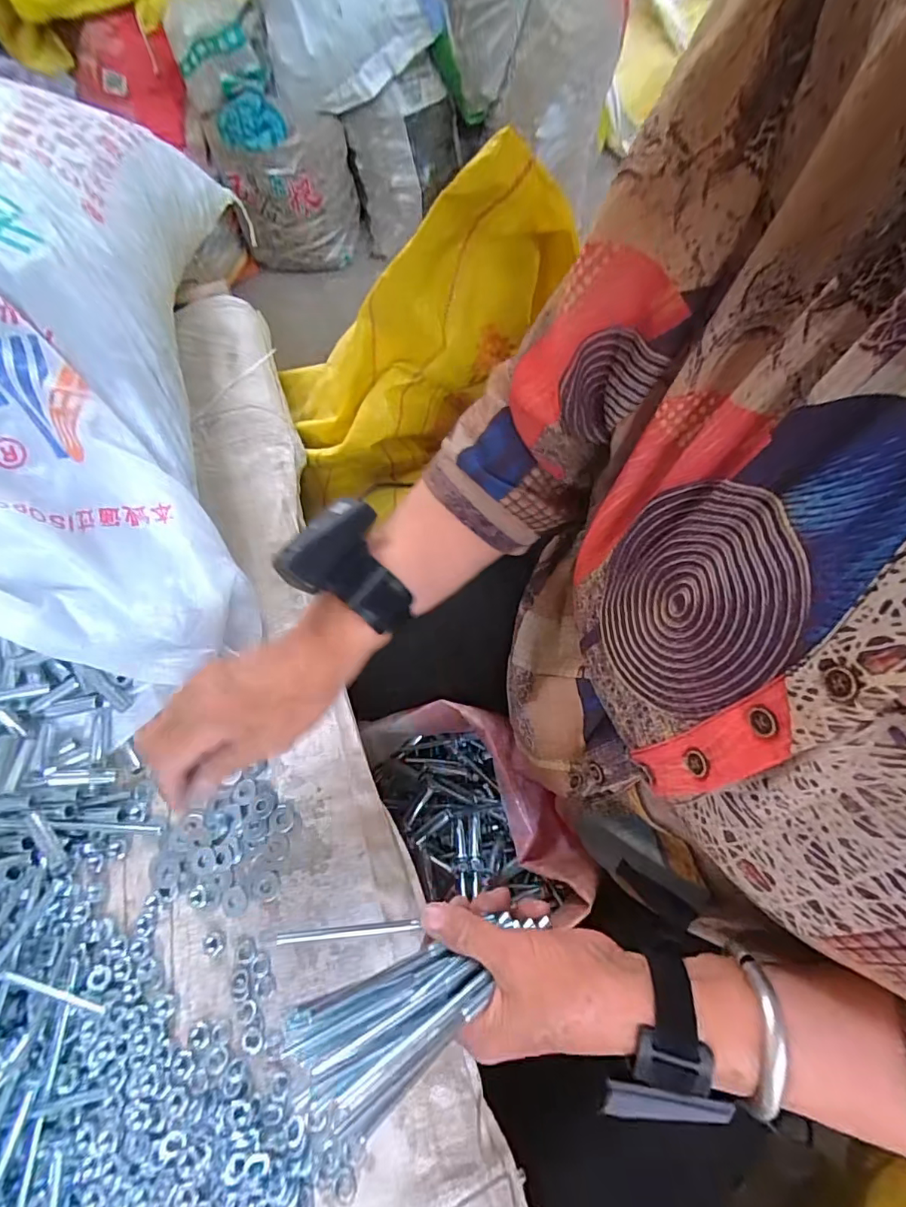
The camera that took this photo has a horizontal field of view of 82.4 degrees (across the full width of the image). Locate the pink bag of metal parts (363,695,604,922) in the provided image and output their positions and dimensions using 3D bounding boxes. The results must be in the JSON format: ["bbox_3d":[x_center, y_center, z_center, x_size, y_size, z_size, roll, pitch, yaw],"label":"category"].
[{"bbox_3d":[0.016,0.196,0.487,0.136,0.115,0.207,-27,65,-8],"label":"pink bag of metal parts"}]

